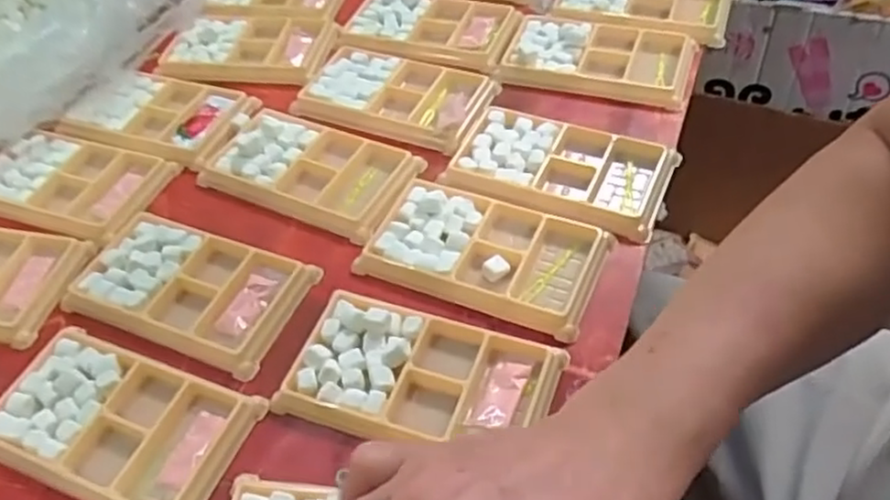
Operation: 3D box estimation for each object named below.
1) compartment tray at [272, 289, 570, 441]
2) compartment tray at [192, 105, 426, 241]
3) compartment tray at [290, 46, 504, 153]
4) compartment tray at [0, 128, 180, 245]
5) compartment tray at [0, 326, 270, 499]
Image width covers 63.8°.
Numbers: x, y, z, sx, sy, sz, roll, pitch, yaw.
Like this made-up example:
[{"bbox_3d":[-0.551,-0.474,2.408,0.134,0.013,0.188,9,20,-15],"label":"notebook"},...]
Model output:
[{"bbox_3d":[-0.013,0.065,0.370,0.133,0.015,0.073,12,52,16],"label":"compartment tray"},{"bbox_3d":[-0.089,-0.056,0.481,0.137,0.020,0.079,19,55,21],"label":"compartment tray"},{"bbox_3d":[-0.036,-0.115,0.527,0.135,0.020,0.078,15,54,18],"label":"compartment tray"},{"bbox_3d":[-0.260,-0.047,0.495,0.131,0.015,0.075,13,53,17],"label":"compartment tray"},{"bbox_3d":[-0.173,0.088,0.370,0.138,0.011,0.077,15,54,18],"label":"compartment tray"}]

